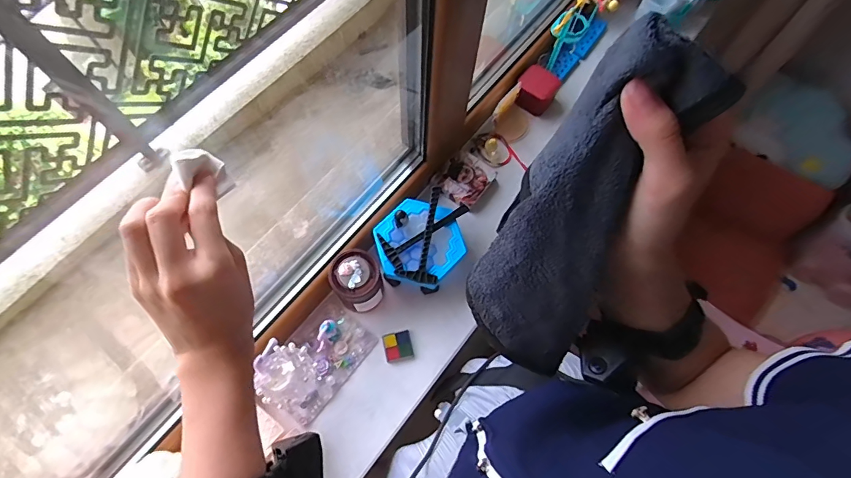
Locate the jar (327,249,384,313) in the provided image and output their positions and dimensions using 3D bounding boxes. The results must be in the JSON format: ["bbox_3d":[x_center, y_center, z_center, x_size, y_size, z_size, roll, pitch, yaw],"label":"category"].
[{"bbox_3d":[-0.093,0.060,0.593,0.063,0.102,0.066,1,70,-2],"label":"jar"}]

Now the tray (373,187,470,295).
[{"bbox_3d":[-0.006,0.005,0.629,0.119,0.082,0.137,39,73,11],"label":"tray"}]

